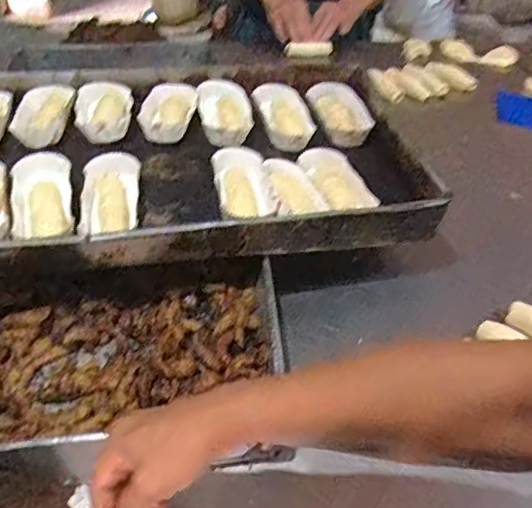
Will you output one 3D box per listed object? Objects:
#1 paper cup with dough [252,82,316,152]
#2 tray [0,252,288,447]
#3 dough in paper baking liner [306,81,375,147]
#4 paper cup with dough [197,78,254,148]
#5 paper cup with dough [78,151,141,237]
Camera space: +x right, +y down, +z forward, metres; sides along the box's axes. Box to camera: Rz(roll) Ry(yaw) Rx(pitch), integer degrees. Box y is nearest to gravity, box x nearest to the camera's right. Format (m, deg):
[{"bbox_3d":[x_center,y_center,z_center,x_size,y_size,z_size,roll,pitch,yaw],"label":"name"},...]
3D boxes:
[{"bbox_3d":[0.029,-0.203,0.833,0.069,0.032,0.150,-8,45,-12],"label":"paper cup with dough"},{"bbox_3d":[-0.173,0.096,0.561,0.378,0.076,0.231,-7,44,-10],"label":"tray"},{"bbox_3d":[0.111,-0.207,0.835,0.073,0.032,0.141,-6,44,-10],"label":"dough in paper baking liner"},{"bbox_3d":[-0.059,-0.205,0.809,0.077,0.038,0.147,-2,44,-5],"label":"paper cup with dough"},{"bbox_3d":[-0.177,-0.068,0.643,0.062,0.029,0.125,-5,44,-9],"label":"paper cup with dough"}]

